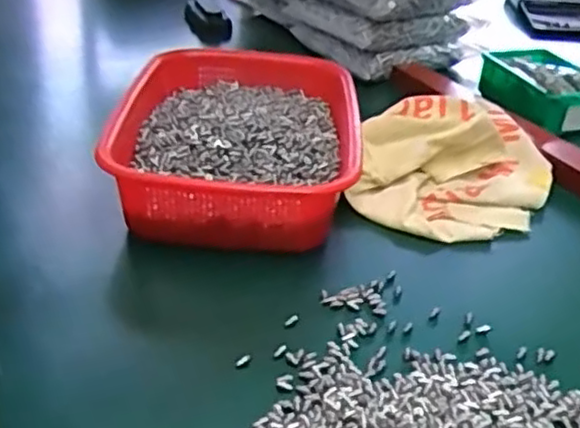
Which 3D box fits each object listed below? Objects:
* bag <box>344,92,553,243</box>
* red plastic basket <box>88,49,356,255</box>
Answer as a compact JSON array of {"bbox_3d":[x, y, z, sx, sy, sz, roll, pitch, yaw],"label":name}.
[{"bbox_3d":[0.159,-0.059,0.656,0.169,0.064,0.218,15,35,18],"label":"bag"},{"bbox_3d":[-0.048,-0.067,0.637,0.214,0.074,0.281,1,33,-3],"label":"red plastic basket"}]

